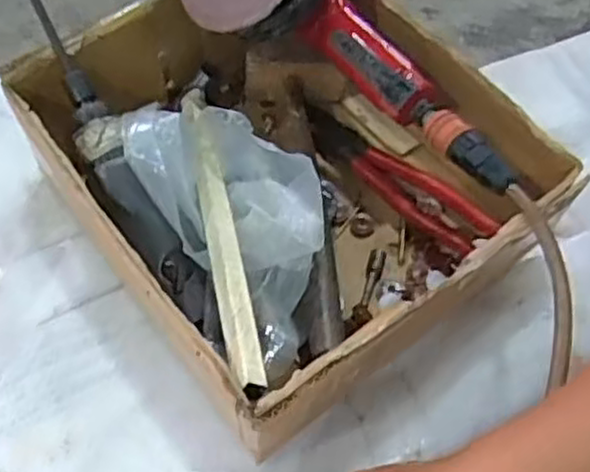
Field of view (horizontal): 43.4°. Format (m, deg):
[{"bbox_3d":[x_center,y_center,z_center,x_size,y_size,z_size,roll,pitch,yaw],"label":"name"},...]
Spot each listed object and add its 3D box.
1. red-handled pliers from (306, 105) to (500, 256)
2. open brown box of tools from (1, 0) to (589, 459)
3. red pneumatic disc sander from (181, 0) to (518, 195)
[{"bbox_3d":[0.077,-0.051,0.607,0.185,0.024,0.047,40,65,18],"label":"red-handled pliers"},{"bbox_3d":[-0.007,-0.047,0.553,0.283,0.117,0.308,-33,67,-21],"label":"open brown box of tools"},{"bbox_3d":[0.042,-0.136,0.541,0.291,0.100,0.105,42,65,5],"label":"red pneumatic disc sander"}]

